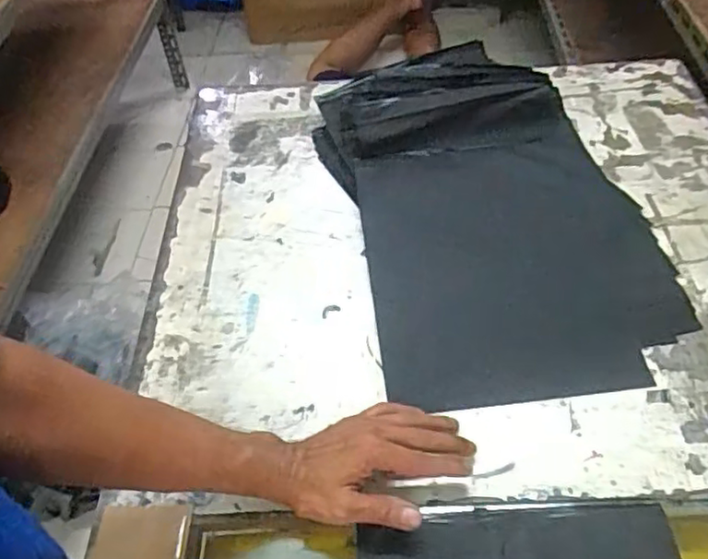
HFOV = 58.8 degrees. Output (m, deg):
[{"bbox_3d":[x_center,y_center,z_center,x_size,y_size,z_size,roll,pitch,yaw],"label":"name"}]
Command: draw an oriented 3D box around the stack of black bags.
[{"bbox_3d":[0.152,-0.092,0.711,0.326,0.068,0.481,-12,51,-6],"label":"stack of black bags"}]

